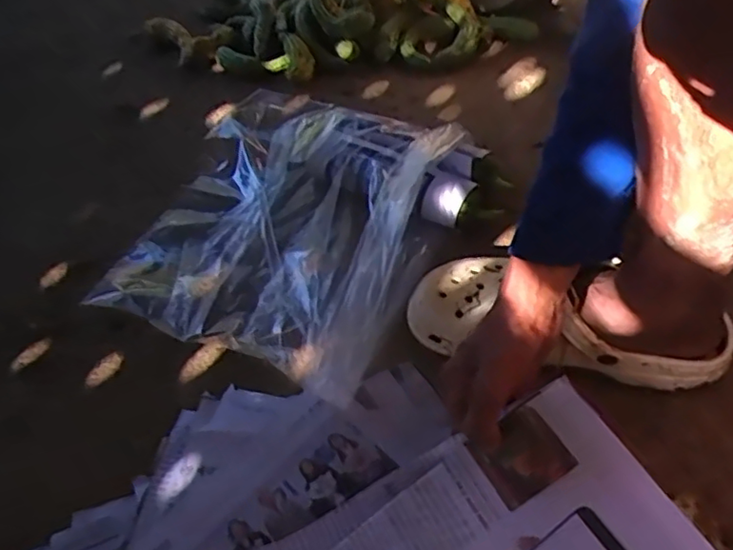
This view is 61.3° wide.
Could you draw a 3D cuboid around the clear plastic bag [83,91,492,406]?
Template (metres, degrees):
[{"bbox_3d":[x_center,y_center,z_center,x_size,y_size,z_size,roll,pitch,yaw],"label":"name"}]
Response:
[{"bbox_3d":[-0.082,-0.081,0.651,0.320,0.075,0.355,20,54,19],"label":"clear plastic bag"}]

